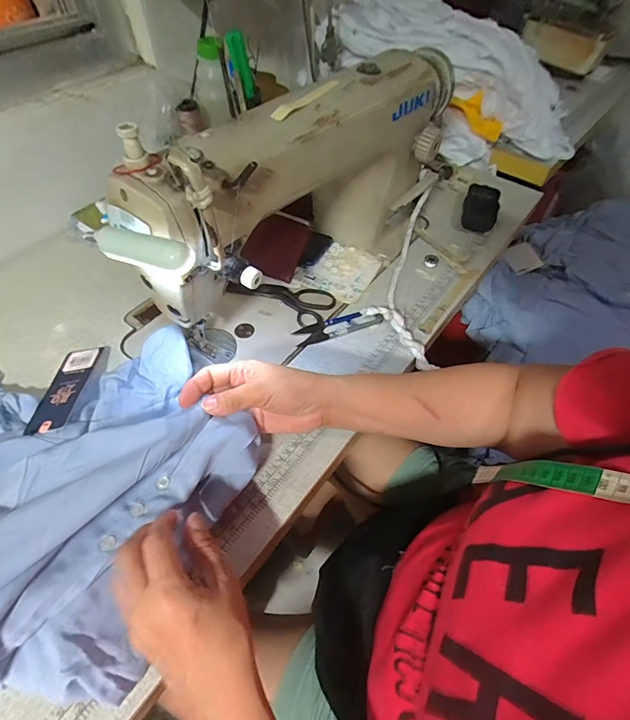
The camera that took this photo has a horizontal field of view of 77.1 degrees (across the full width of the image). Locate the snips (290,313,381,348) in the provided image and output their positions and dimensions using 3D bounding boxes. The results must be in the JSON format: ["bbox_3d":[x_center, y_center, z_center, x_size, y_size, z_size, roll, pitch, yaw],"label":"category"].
[{"bbox_3d":[0.029,-0.043,0.498,0.110,0.011,0.028,-17,56,-14],"label":"snips"}]

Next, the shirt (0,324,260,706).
[{"bbox_3d":[-0.246,0.104,0.332,0.380,0.072,0.310,-8,55,-8],"label":"shirt"}]

